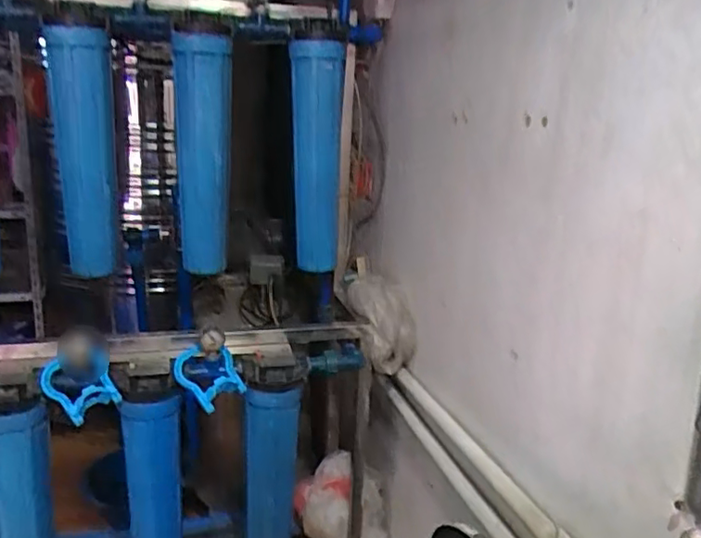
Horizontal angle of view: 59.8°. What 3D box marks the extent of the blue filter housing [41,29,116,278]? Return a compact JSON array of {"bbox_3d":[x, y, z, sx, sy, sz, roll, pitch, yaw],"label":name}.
[{"bbox_3d":[-0.546,-0.235,1.256,0.112,0.484,0.114,-6,15,-25],"label":"blue filter housing"}]

